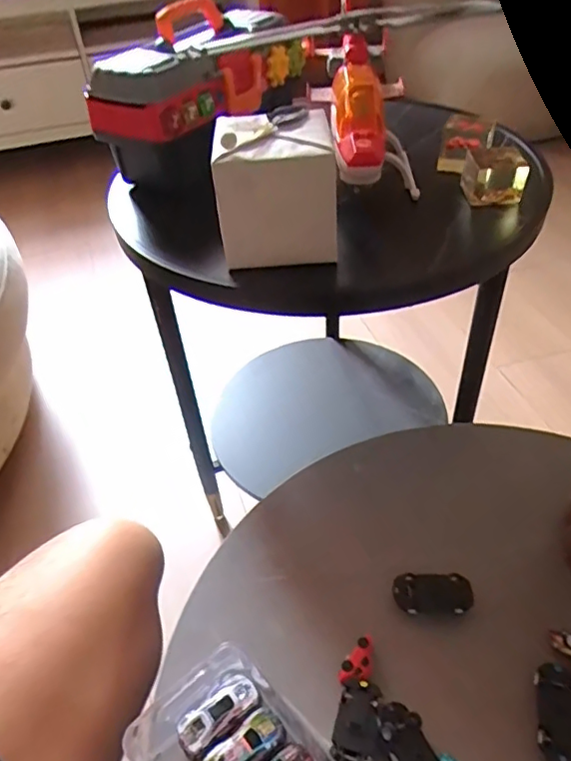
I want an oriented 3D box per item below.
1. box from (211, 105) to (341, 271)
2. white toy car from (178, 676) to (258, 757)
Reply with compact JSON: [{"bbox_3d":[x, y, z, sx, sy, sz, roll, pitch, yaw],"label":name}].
[{"bbox_3d":[-0.011,-0.178,0.521,0.104,0.105,0.099,-4,47,-2],"label":"box"},{"bbox_3d":[-0.050,0.251,0.430,0.063,0.014,0.025,-29,53,-23],"label":"white toy car"}]

